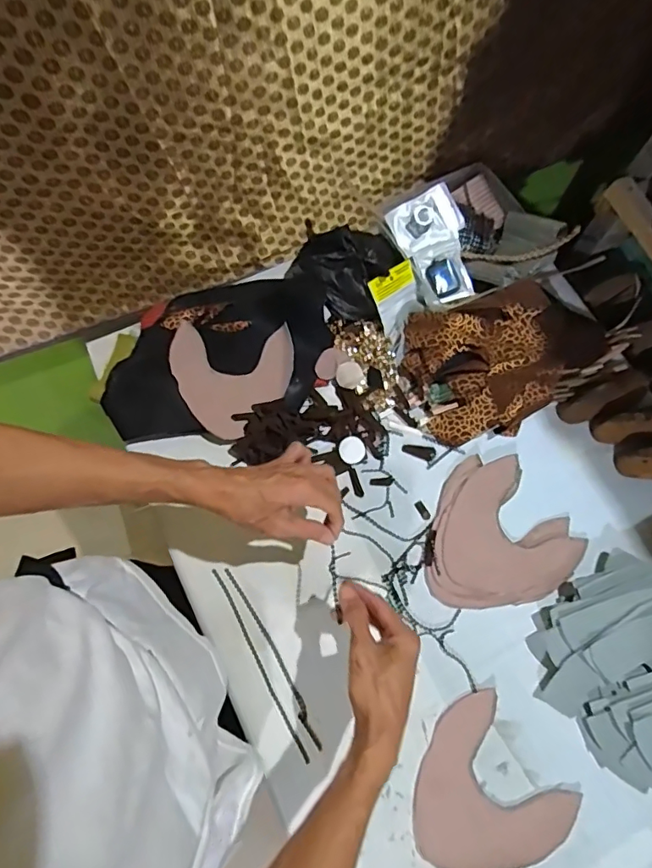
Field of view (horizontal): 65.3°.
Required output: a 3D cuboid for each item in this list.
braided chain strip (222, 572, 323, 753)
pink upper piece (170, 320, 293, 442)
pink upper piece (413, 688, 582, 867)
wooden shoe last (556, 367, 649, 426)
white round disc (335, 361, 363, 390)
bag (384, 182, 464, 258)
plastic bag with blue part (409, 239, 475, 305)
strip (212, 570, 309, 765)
[{"bbox_3d":[-0.062,0.260,0.597,0.014,0.009,0.223,-29,73,-11],"label":"braided chain strip"},{"bbox_3d":[-0.133,-0.076,0.687,0.159,0.017,0.162,8,70,2],"label":"pink upper piece"},{"bbox_3d":[0.172,0.403,0.562,0.163,0.010,0.161,-40,76,-14],"label":"pink upper piece"},{"bbox_3d":[0.386,-0.056,0.698,0.136,0.053,0.041,-23,72,-9],"label":"wooden shoe last"},{"bbox_3d":[0.032,-0.081,0.700,0.035,0.004,0.037,0,91,2],"label":"white round disc"},{"bbox_3d":[0.143,-0.305,0.728,0.099,0.015,0.072,-30,97,1],"label":"bag"},{"bbox_3d":[0.166,-0.228,0.728,0.073,0.015,0.086,-15,93,2],"label":"plastic bag with blue part"},{"bbox_3d":[-0.078,0.265,0.590,0.007,0.007,0.234,-28,73,-10],"label":"strip"}]

